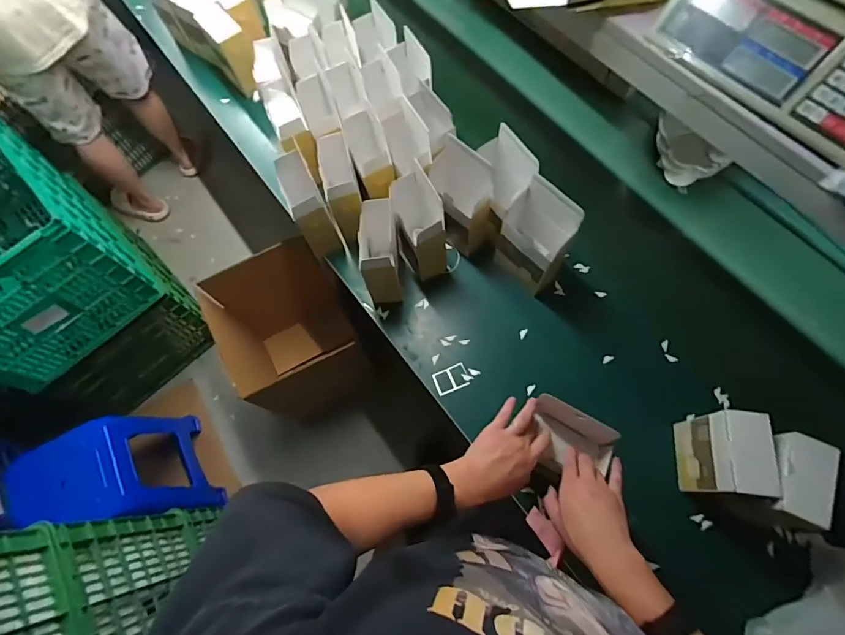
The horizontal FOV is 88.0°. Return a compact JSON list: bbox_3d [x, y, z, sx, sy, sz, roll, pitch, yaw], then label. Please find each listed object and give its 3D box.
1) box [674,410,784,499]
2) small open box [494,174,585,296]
[{"bbox_3d":[0.502,0.231,0.736,0.074,0.161,0.122,5,69,5],"label":"box"},{"bbox_3d":[0.216,-0.148,0.854,0.084,0.232,0.134,-37,72,-11],"label":"small open box"}]

